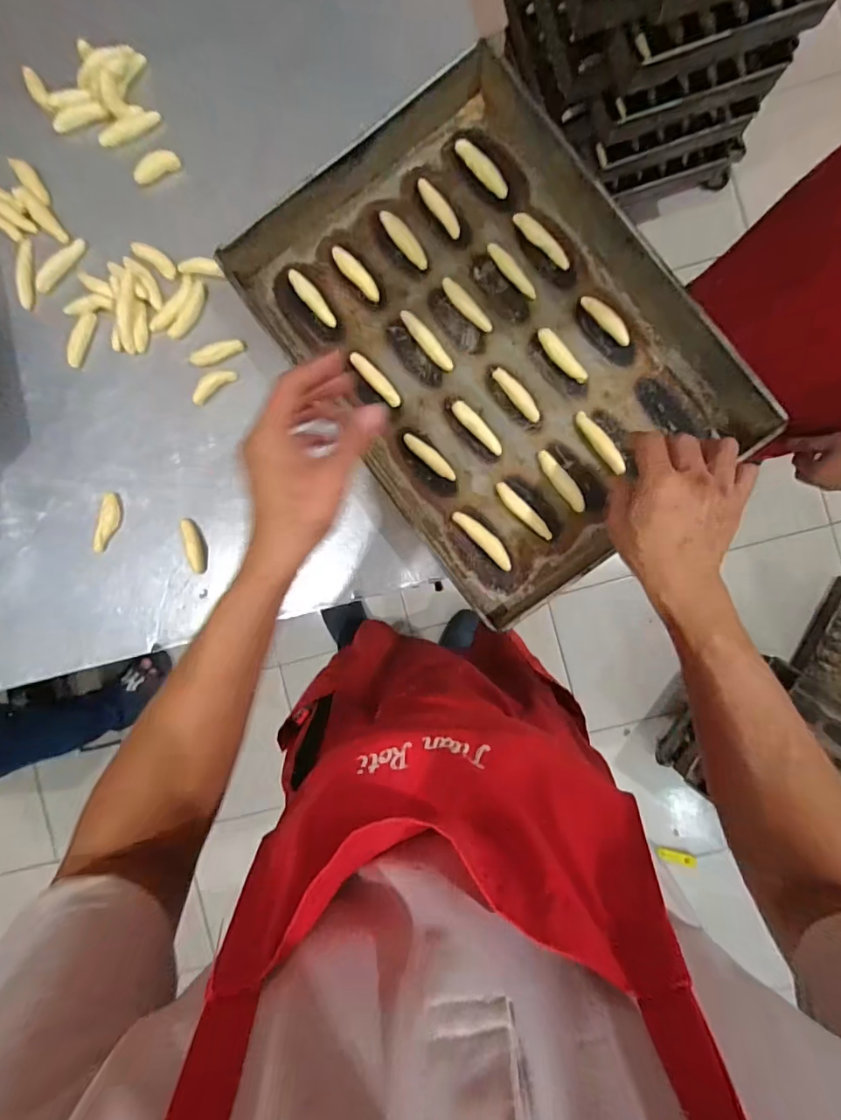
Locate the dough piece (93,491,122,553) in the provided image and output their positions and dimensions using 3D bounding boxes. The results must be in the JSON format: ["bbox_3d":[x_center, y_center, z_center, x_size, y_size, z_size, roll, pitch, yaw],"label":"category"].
[{"bbox_3d":[-0.364,-0.043,0.575,0.020,0.016,0.070,17,93,4],"label":"dough piece"}]

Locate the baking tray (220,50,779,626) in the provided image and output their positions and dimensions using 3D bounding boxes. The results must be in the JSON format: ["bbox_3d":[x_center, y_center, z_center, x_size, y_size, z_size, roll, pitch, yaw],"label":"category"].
[{"bbox_3d":[0.083,-0.235,0.537,0.373,0.058,0.509,-35,88,4],"label":"baking tray"}]

